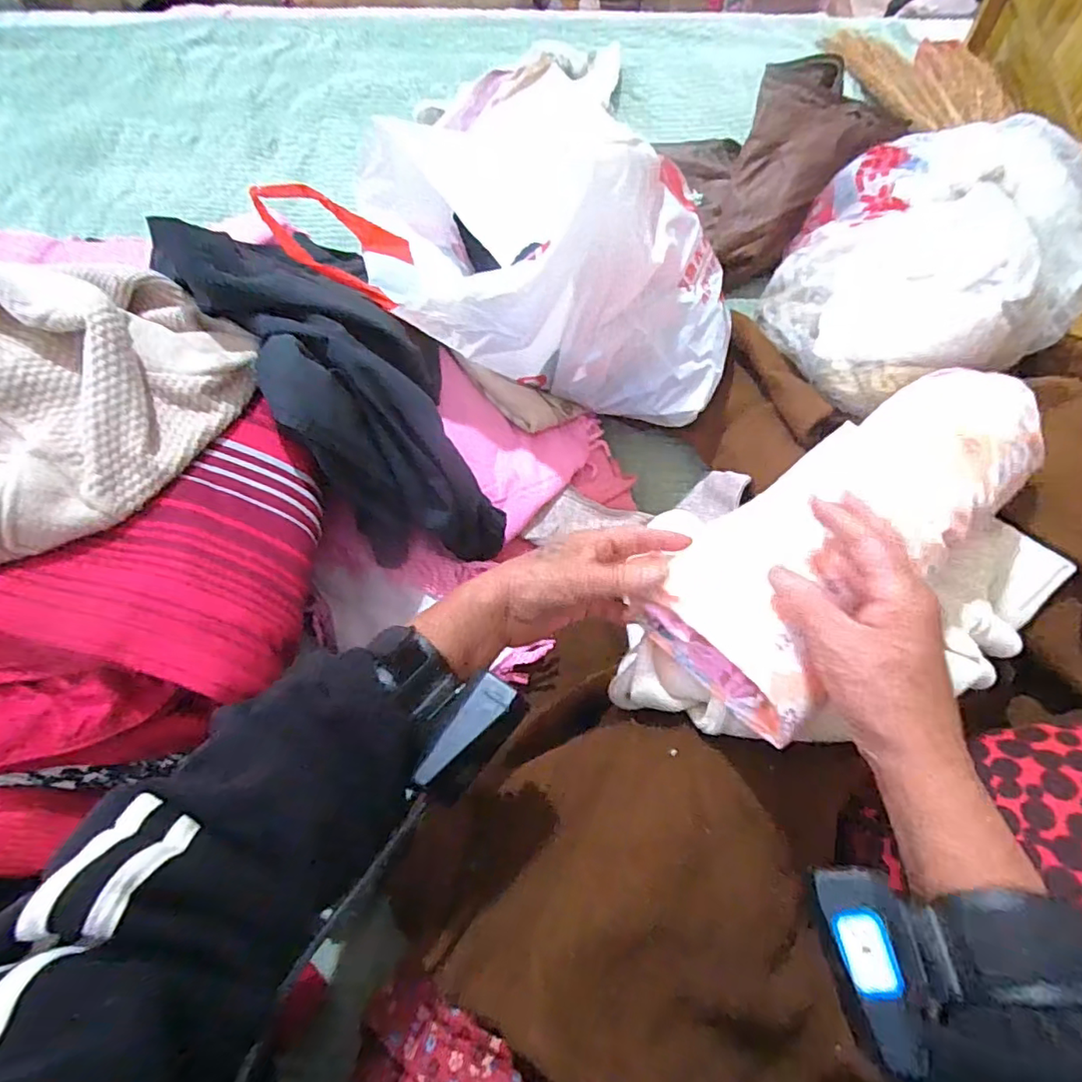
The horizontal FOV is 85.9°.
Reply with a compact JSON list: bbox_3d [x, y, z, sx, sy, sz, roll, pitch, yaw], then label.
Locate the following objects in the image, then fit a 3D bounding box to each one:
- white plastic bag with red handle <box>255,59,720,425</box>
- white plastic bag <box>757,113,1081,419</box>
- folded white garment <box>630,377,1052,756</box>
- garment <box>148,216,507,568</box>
[{"bbox_3d":[-0.010,-0.274,0.559,0.394,0.239,0.216,7,64,6],"label":"white plastic bag with red handle"},{"bbox_3d":[0.374,-0.271,0.556,0.281,0.141,0.254,-42,69,-17],"label":"white plastic bag"},{"bbox_3d":[0.216,-0.017,0.391,0.317,0.057,0.119,-36,67,-16],"label":"folded white garment"},{"bbox_3d":[-0.134,-0.119,0.475,0.152,0.192,0.258,-36,67,-14],"label":"garment"}]

